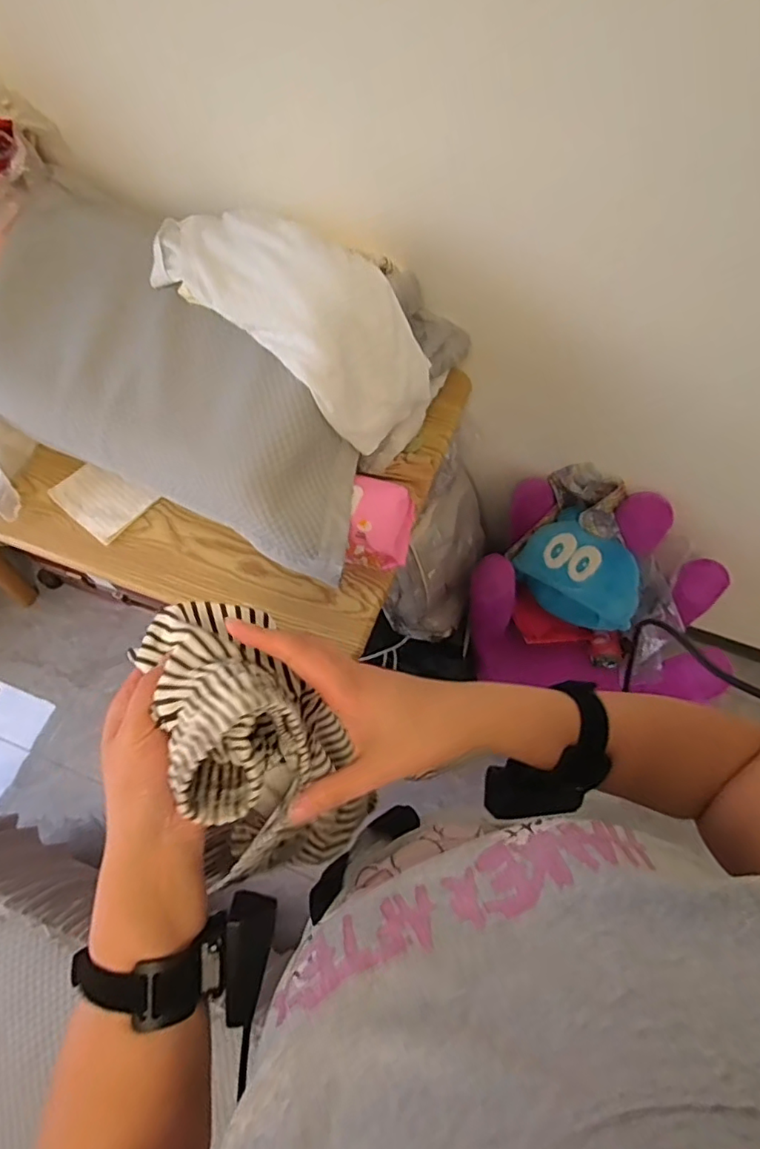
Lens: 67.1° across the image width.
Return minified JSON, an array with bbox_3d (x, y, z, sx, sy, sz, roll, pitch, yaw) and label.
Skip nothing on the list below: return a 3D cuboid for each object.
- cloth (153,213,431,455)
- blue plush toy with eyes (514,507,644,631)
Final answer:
[{"bbox_3d":[-0.125,-0.373,0.801,0.445,0.147,0.180,38,71,-1],"label":"cloth"},{"bbox_3d":[0.427,-0.011,1.181,0.204,0.130,0.252,-39,70,-16],"label":"blue plush toy with eyes"}]

